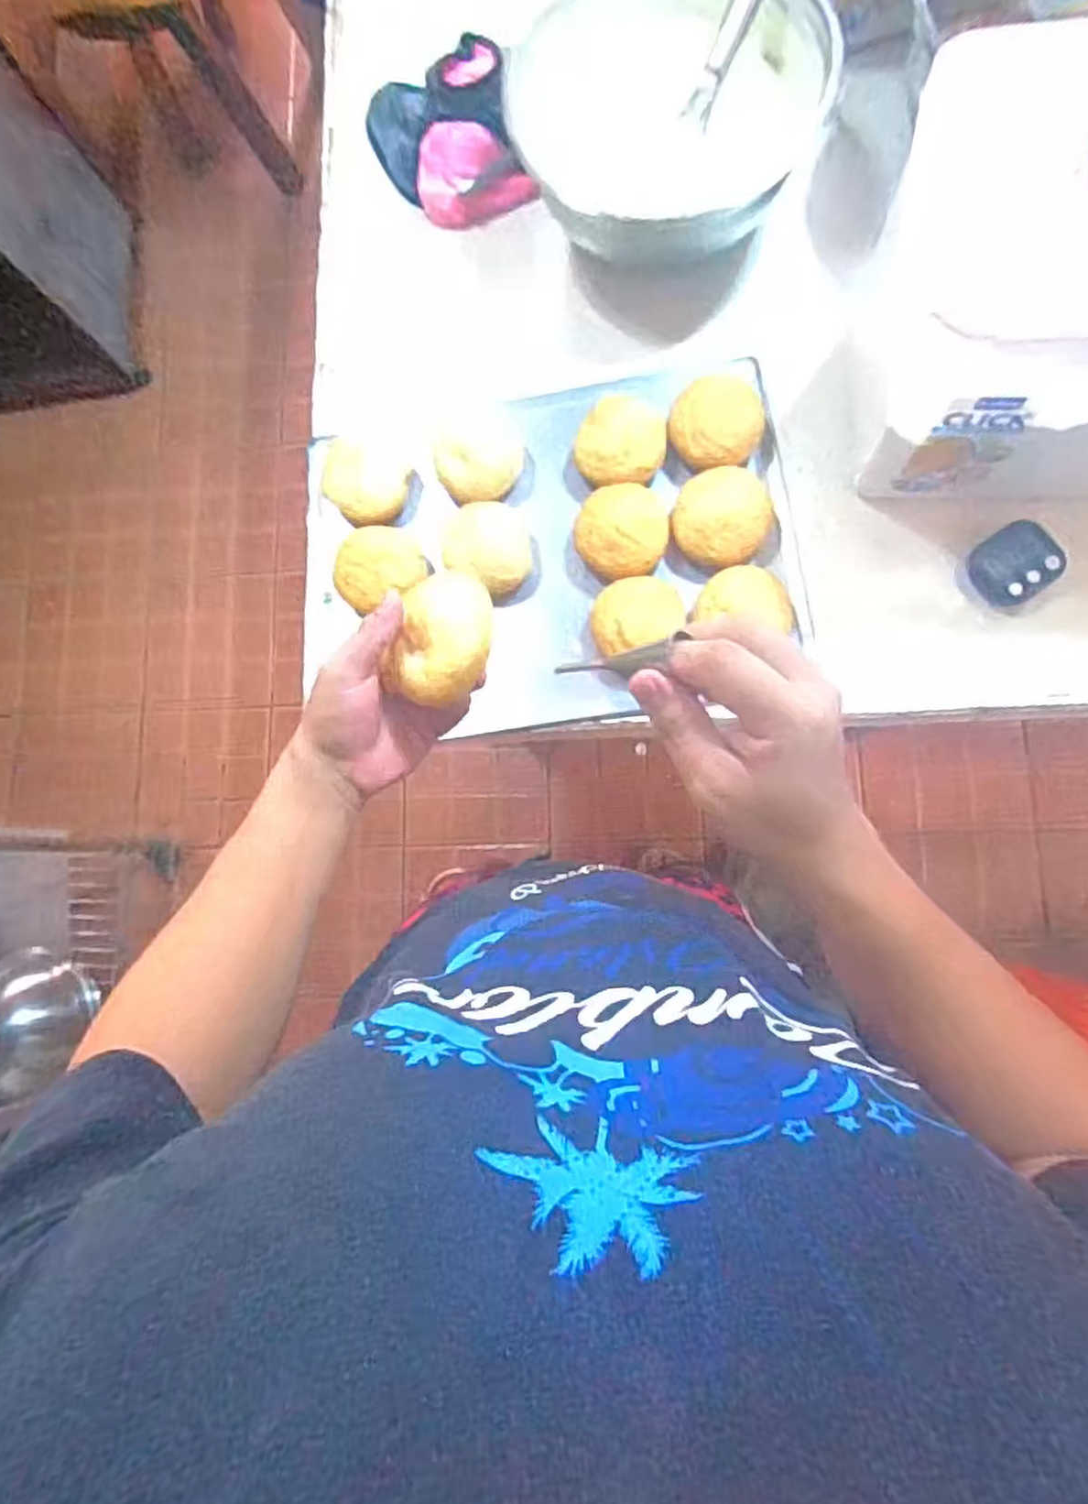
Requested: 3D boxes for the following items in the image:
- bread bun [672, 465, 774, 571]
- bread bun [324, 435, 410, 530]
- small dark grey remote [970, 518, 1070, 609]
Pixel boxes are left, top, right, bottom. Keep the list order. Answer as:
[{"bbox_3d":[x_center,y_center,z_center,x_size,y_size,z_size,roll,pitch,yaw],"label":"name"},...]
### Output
[{"bbox_3d":[0.162,-0.210,0.661,0.089,0.036,0.088,1,83,7],"label":"bread bun"},{"bbox_3d":[-0.171,-0.265,0.697,0.079,0.053,0.075,-1,83,7],"label":"bread bun"},{"bbox_3d":[0.412,-0.165,0.638,0.065,0.019,0.065,-38,75,25],"label":"small dark grey remote"}]

